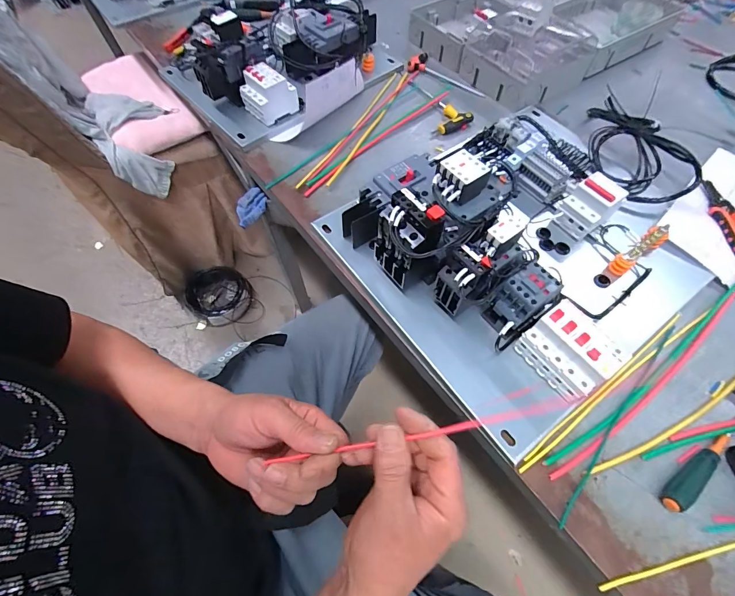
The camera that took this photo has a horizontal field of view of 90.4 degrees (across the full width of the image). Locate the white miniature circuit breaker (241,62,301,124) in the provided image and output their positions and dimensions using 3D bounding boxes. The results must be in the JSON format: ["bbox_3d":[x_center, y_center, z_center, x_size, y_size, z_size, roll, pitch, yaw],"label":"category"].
[{"bbox_3d":[-0.178,-0.372,0.673,0.085,0.075,0.078,37,67,19],"label":"white miniature circuit breaker"}]

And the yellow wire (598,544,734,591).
[{"bbox_3d":[0.309,0.270,0.369,0.159,0.004,0.007,-12,61,-6],"label":"yellow wire"}]

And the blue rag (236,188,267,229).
[{"bbox_3d":[-0.232,-0.185,0.735,0.081,0.030,0.049,-36,98,21],"label":"blue rag"}]

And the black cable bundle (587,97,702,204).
[{"bbox_3d":[0.467,-0.256,0.625,0.169,0.064,0.226,17,62,10],"label":"black cable bundle"}]

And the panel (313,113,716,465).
[{"bbox_3d":[0.225,-0.101,0.494,0.449,0.144,0.452,-33,65,-17],"label":"panel"}]

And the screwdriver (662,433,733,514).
[{"bbox_3d":[0.365,0.192,0.403,0.114,0.016,0.023,-31,65,-16],"label":"screwdriver"}]

